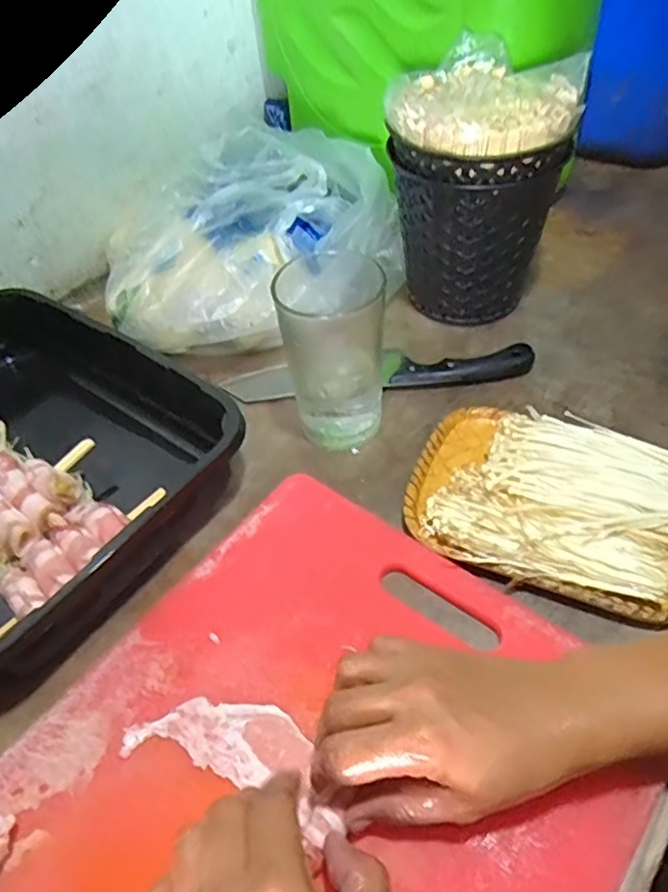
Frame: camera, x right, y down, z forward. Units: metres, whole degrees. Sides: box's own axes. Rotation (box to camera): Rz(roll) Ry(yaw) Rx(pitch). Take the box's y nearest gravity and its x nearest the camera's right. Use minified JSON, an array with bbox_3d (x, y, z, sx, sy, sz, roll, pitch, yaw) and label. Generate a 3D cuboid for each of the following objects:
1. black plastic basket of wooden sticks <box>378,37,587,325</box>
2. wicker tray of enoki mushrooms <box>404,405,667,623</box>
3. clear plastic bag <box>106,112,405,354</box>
[{"bbox_3d":[0.115,-0.202,0.527,0.133,0.183,0.129,5,51,9],"label":"black plastic basket of wooden sticks"},{"bbox_3d":[0.144,0.032,0.412,0.181,0.035,0.126,17,54,18],"label":"wicker tray of enoki mushrooms"},{"bbox_3d":[-0.061,-0.177,0.558,0.275,0.118,0.180,-38,57,-24],"label":"clear plastic bag"}]

